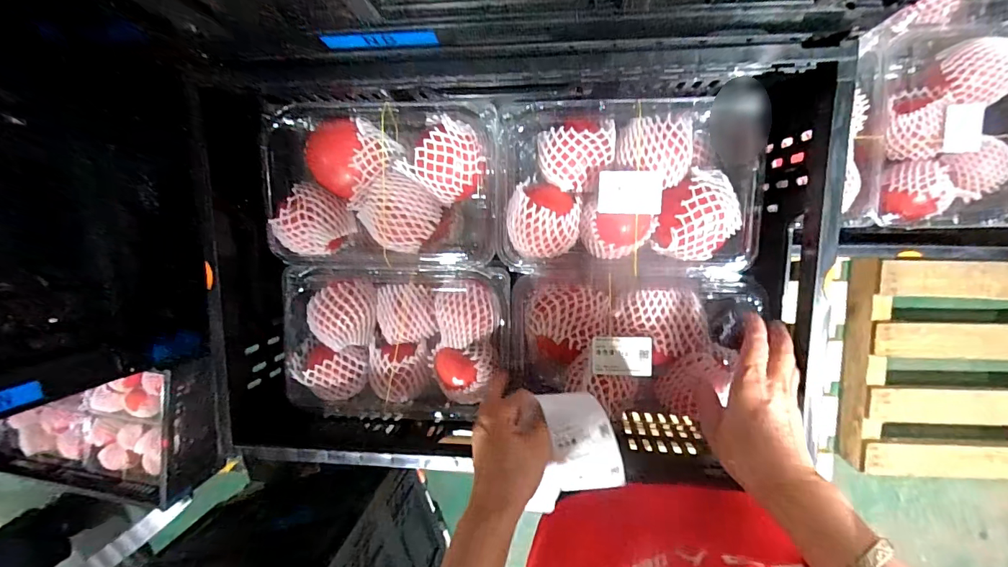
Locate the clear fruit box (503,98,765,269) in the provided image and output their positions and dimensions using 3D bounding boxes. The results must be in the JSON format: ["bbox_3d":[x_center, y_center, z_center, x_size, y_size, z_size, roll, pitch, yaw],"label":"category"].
[{"bbox_3d":[0.138,-0.101,0.483,0.284,0.081,0.180,0,97,1],"label":"clear fruit box"}]

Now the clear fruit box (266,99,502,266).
[{"bbox_3d":[-0.140,-0.113,0.533,0.247,0.110,0.182,-2,97,1],"label":"clear fruit box"}]

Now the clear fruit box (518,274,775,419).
[{"bbox_3d":[0.133,0.067,0.485,0.241,0.072,0.149,1,97,1],"label":"clear fruit box"}]

